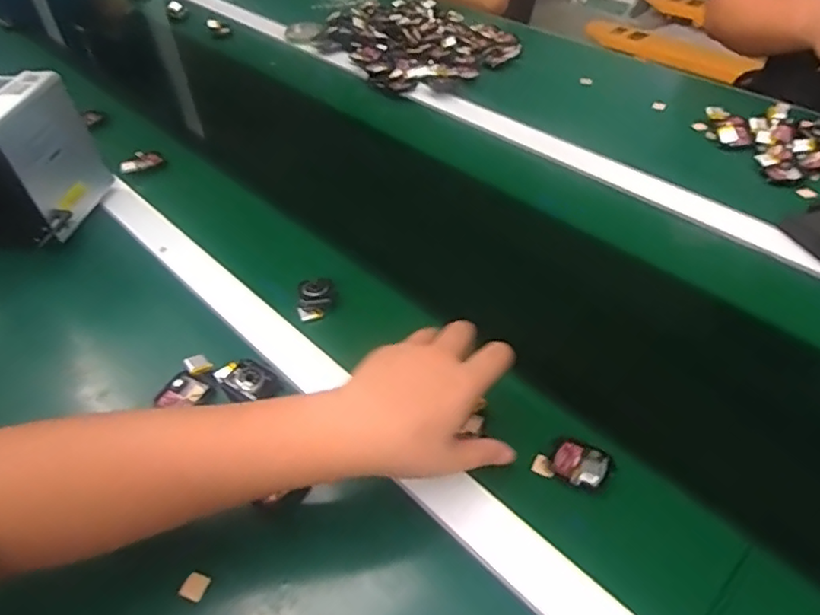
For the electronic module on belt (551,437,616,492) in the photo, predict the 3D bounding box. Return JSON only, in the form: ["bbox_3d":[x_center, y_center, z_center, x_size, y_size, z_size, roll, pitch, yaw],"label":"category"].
[{"bbox_3d":[0.128,0.118,0.446,0.041,0.007,0.038,26,52,26],"label":"electronic module on belt"}]

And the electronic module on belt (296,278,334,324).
[{"bbox_3d":[-0.091,-0.008,0.580,0.033,0.022,0.042,-5,45,-2],"label":"electronic module on belt"}]

